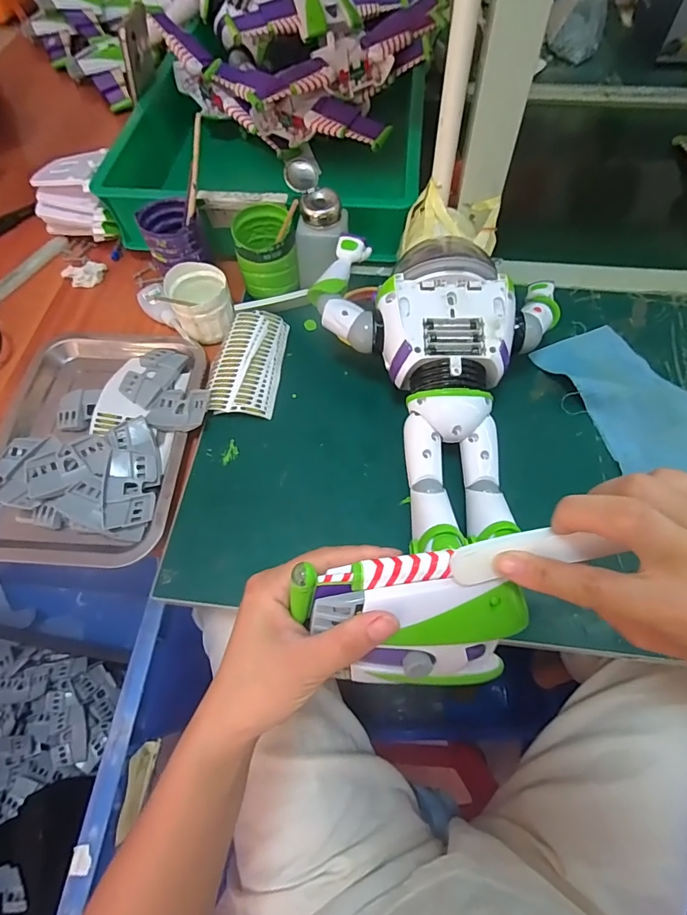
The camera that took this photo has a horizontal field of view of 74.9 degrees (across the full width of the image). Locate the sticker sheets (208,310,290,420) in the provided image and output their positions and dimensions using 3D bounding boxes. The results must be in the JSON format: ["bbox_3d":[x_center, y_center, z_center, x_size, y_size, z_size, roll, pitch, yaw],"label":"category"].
[{"bbox_3d":[-0.098,-0.098,0.464,0.065,0.025,0.124,4,61,5],"label":"sticker sheets"}]

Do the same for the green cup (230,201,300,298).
[{"bbox_3d":[-0.084,-0.223,0.489,0.062,0.076,0.073,-13,63,-5],"label":"green cup"}]

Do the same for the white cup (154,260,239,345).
[{"bbox_3d":[-0.156,-0.169,0.491,0.065,0.061,0.062,-1,62,2],"label":"white cup"}]

